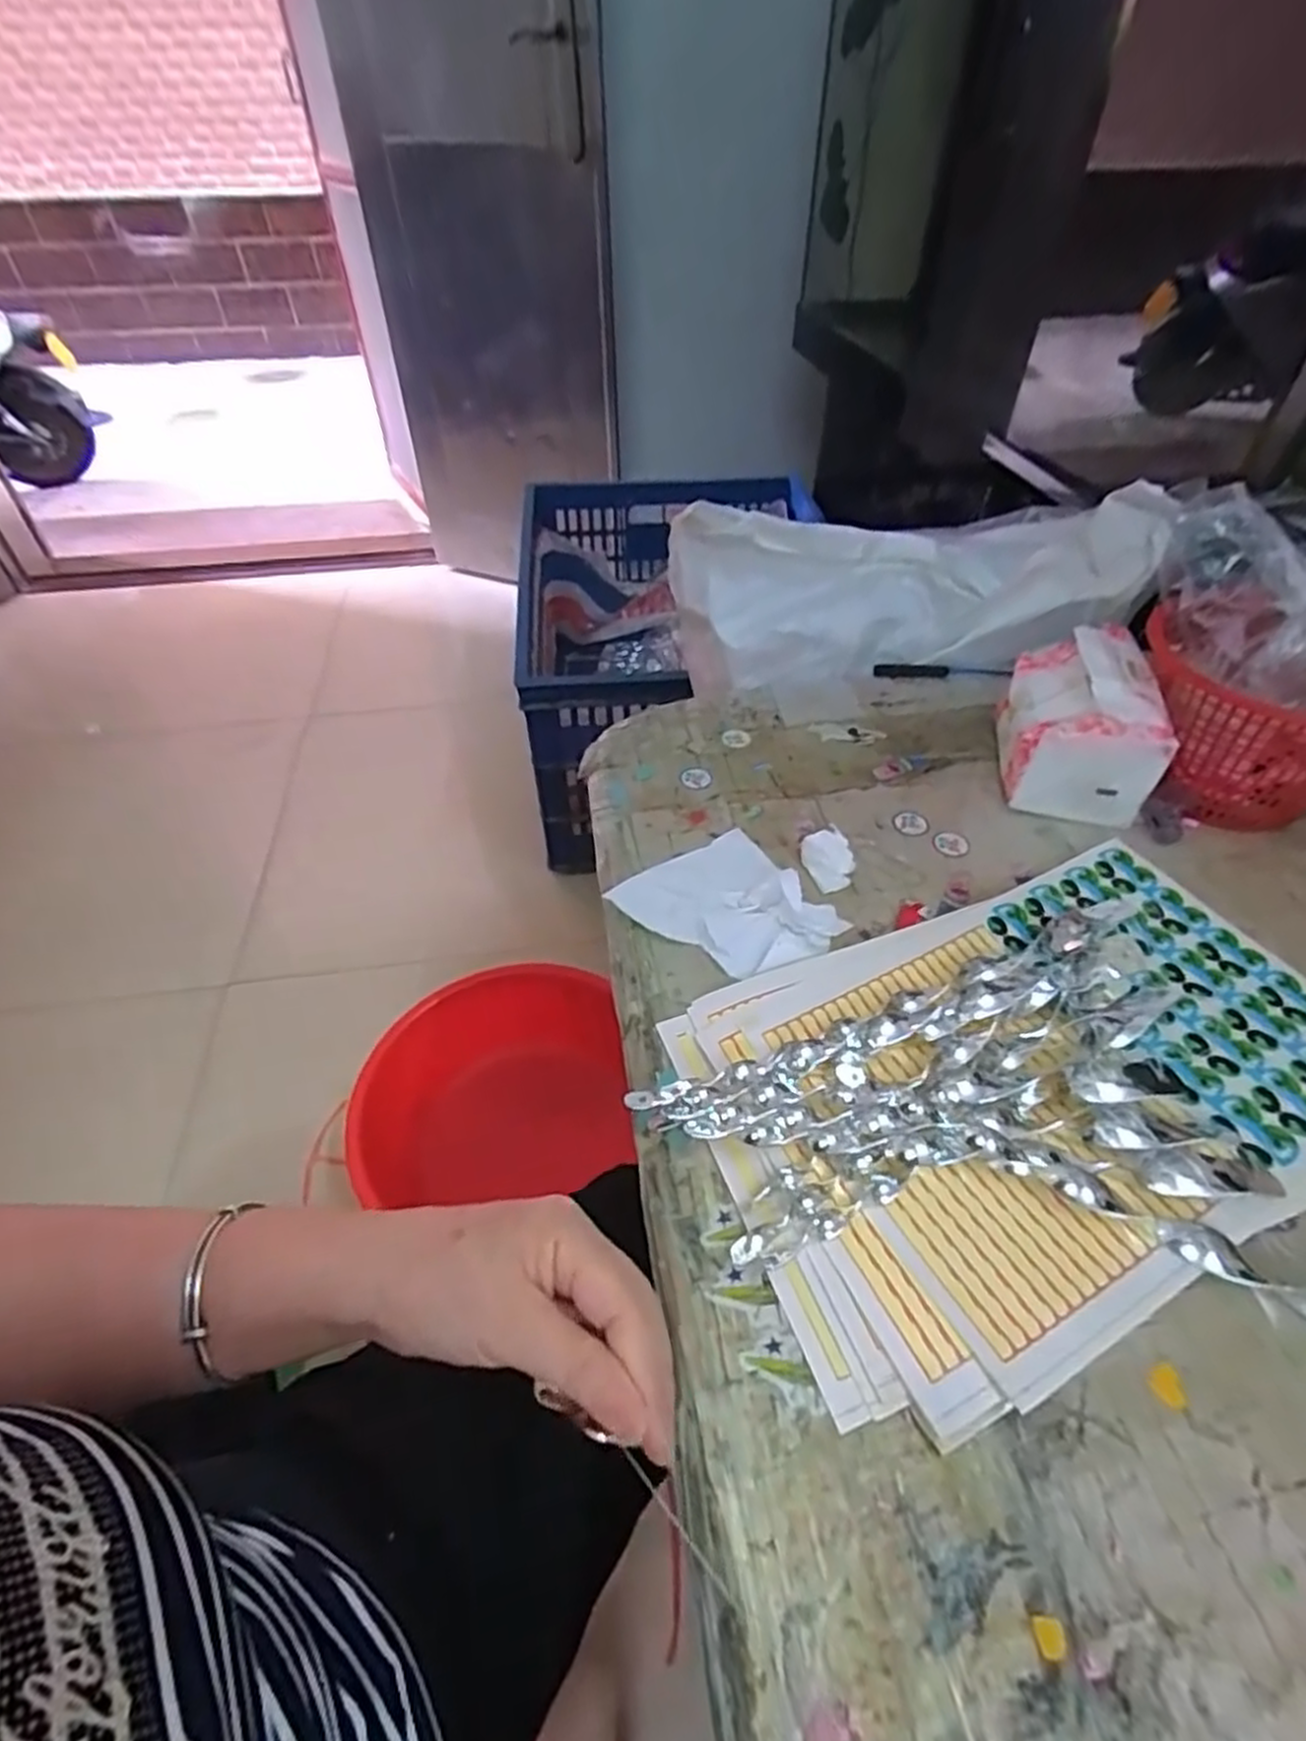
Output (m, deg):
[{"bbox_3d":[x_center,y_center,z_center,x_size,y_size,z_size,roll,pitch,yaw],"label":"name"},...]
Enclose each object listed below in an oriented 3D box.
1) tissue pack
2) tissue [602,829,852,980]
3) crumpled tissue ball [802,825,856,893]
[{"bbox_3d":[0.339,-0.119,0.608,0.100,0.102,0.128,12,47,12],"label":"tissue pack"},{"bbox_3d":[0.051,0.021,0.525,0.114,0.026,0.127,-30,53,-25],"label":"tissue"},{"bbox_3d":[0.129,-0.008,0.557,0.031,0.021,0.045,-8,47,-7],"label":"crumpled tissue ball"}]

